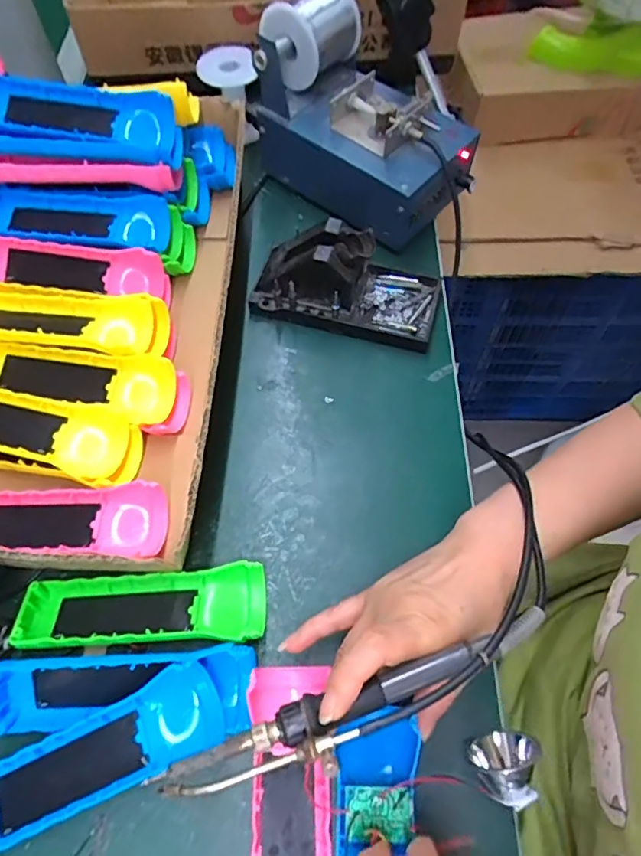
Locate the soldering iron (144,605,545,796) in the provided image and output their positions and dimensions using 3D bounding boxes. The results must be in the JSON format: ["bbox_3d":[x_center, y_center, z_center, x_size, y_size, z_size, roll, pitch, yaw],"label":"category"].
[{"bbox_3d":[0.020,0.135,0.255,0.197,0.019,0.029,-21,63,-7],"label":"soldering iron"}]

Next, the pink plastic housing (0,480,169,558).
[{"bbox_3d":[-0.185,0.064,0.364,0.158,0.027,0.041,1,64,0],"label":"pink plastic housing"}]

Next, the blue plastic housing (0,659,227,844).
[{"bbox_3d":[-0.133,0.192,0.306,0.156,0.033,0.044,-22,66,-11],"label":"blue plastic housing"}]

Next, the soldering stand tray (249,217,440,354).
[{"bbox_3d":[0.025,-0.128,0.451,0.157,0.072,0.076,16,64,7],"label":"soldering stand tray"}]

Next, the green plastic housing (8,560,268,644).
[{"bbox_3d":[-0.114,0.117,0.348,0.154,0.029,0.046,-2,64,-1],"label":"green plastic housing"}]

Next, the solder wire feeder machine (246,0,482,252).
[{"bbox_3d":[0.039,-0.289,0.480,0.195,0.125,0.117,38,70,17],"label":"solder wire feeder machine"}]

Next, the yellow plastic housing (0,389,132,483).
[{"bbox_3d":[-0.212,-0.004,0.371,0.154,0.018,0.048,15,65,7],"label":"yellow plastic housing"}]

